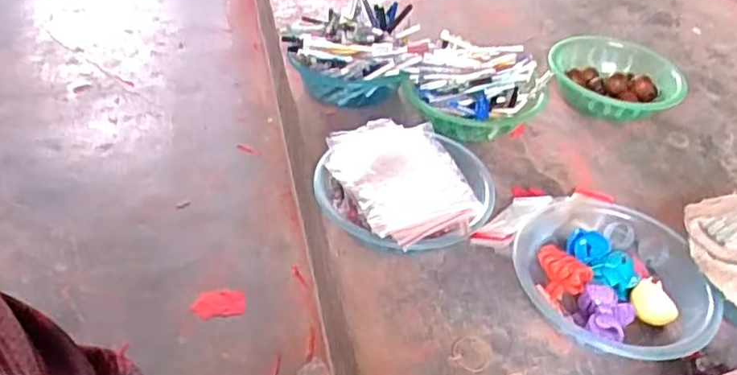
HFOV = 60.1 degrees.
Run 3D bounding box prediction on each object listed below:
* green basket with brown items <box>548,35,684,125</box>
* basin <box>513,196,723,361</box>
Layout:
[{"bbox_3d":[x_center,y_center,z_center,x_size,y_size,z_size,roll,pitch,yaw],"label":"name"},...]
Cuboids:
[{"bbox_3d":[0.433,-0.184,1.144,0.230,0.087,0.196,32,47,27],"label":"green basket with brown items"},{"bbox_3d":[0.291,0.112,0.793,0.205,0.074,0.253,-6,42,-14],"label":"basin"}]

